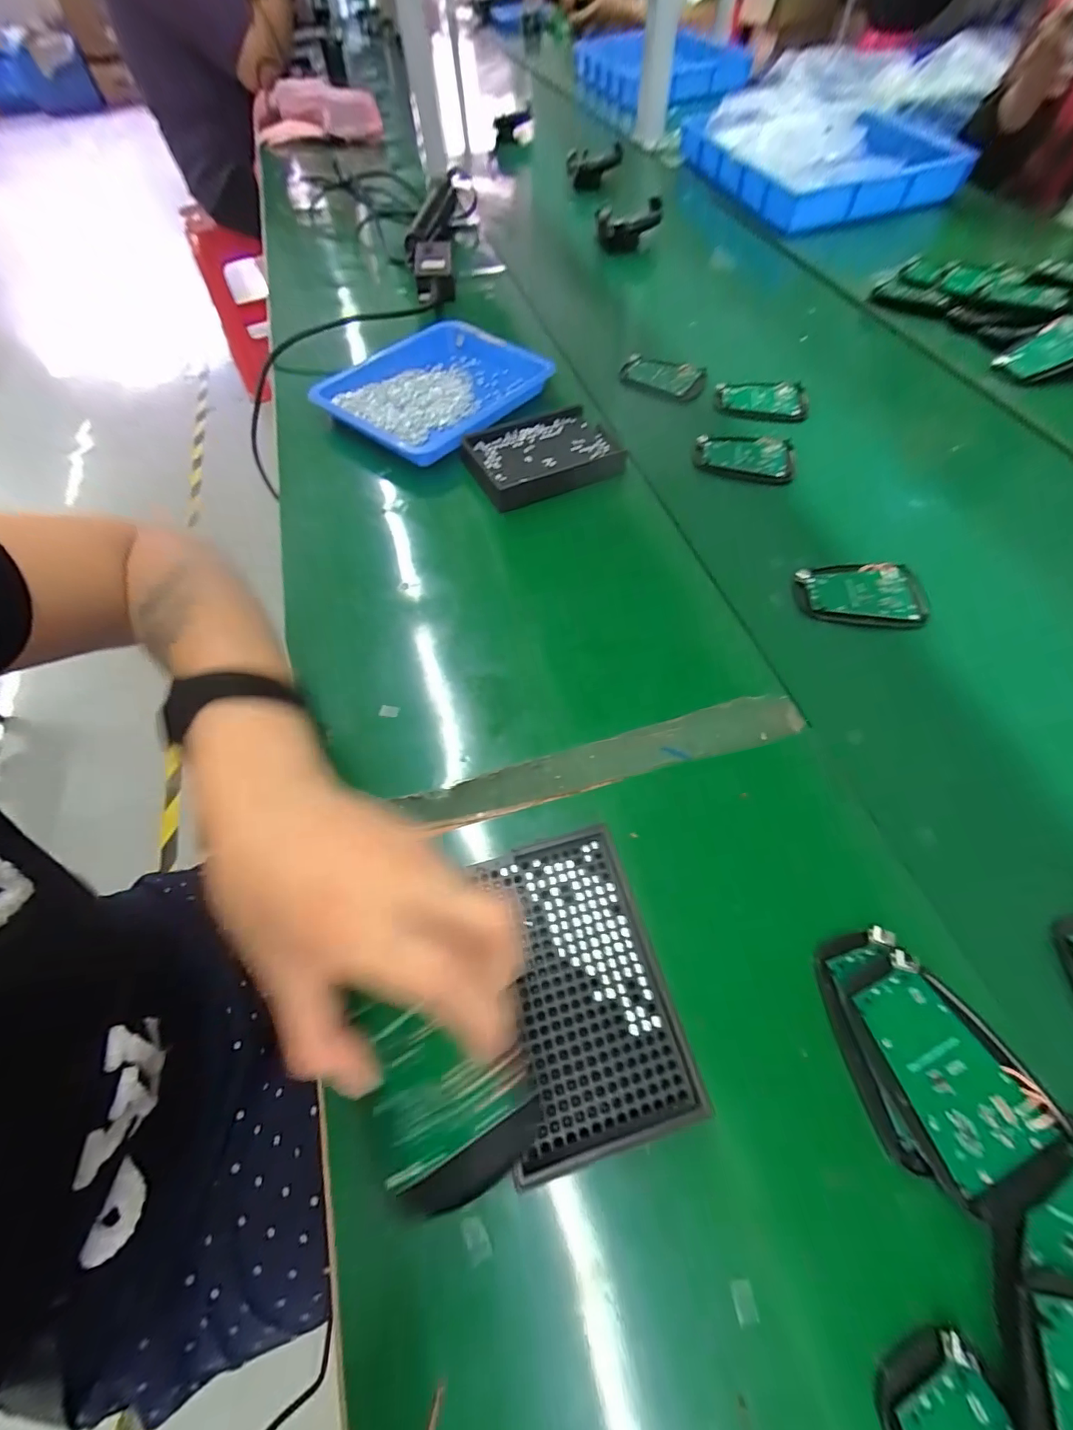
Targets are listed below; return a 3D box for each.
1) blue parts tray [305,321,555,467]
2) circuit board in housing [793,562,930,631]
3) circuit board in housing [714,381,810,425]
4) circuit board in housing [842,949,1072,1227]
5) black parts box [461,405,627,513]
[{"bbox_3d":[-0.111,-0.360,0.529,0.183,0.032,0.223,33,68,19],"label":"blue parts tray"},{"bbox_3d":[0.262,-0.099,0.397,0.093,0.019,0.064,9,62,8],"label":"circuit board in housing"},{"bbox_3d":[0.248,-0.348,0.534,0.096,0.015,0.055,12,63,10],"label":"circuit board in housing"},{"bbox_3d":[0.196,0.168,0.229,0.061,0.012,0.095,-20,62,-8],"label":"circuit board in housing"},{"bbox_3d":[0.002,-0.254,0.473,0.139,0.024,0.100,-23,62,-9],"label":"black parts box"}]

